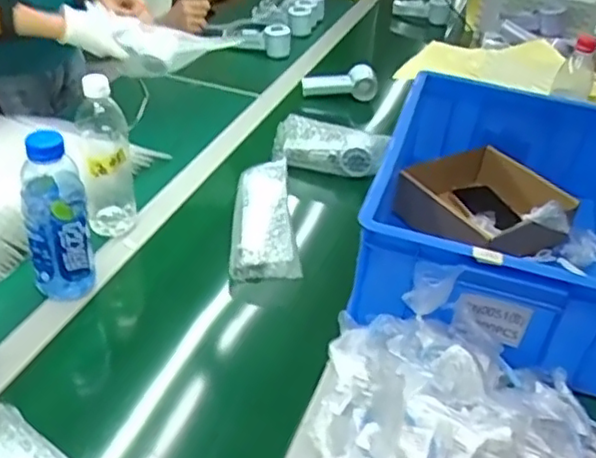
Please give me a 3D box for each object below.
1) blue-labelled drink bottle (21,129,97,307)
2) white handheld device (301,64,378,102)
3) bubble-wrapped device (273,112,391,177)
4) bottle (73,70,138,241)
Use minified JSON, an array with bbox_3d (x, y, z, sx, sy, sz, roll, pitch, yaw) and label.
[{"bbox_3d":[-0.283,-0.017,0.752,0.069,0.213,0.061,-9,39,-20],"label":"blue-labelled drink bottle"},{"bbox_3d":[0.088,-0.312,1.345,0.158,0.063,0.062,4,36,-2],"label":"white handheld device"},{"bbox_3d":[0.056,-0.138,1.097,0.191,0.090,0.048,9,36,3],"label":"bubble-wrapped device"},{"bbox_3d":[-0.261,-0.100,0.865,0.069,0.226,0.070,-6,38,-16],"label":"bottle"}]

